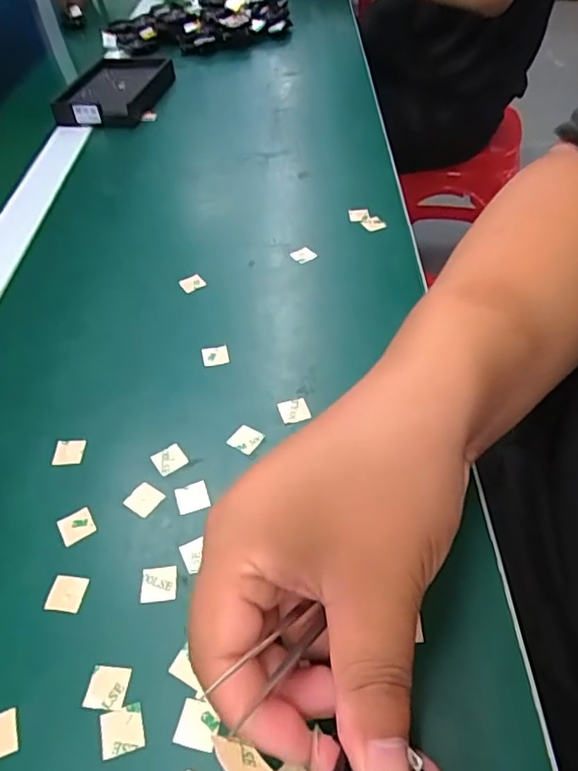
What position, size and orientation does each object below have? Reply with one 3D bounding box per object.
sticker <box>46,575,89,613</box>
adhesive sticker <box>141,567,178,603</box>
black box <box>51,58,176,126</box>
[{"bbox_3d":[-0.098,0.092,0.249,0.016,0.004,0.015,5,50,8],"label":"sticker"},{"bbox_3d":[-0.058,0.087,0.248,0.015,0.004,0.015,-5,47,0],"label":"adhesive sticker"},{"bbox_3d":[-0.189,-0.331,0.629,0.101,0.028,0.159,5,48,9],"label":"black box"}]

